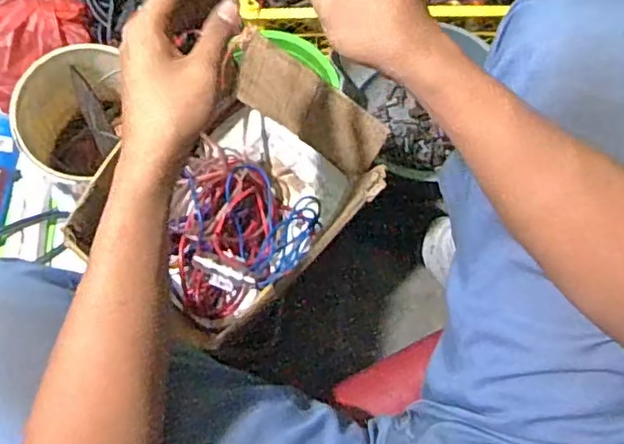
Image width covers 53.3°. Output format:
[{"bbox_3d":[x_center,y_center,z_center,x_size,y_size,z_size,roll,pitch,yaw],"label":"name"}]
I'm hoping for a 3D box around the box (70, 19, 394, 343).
[{"bbox_3d":[-0.081,-0.022,0.722,0.231,0.162,0.296,39,79,11],"label":"box"}]

